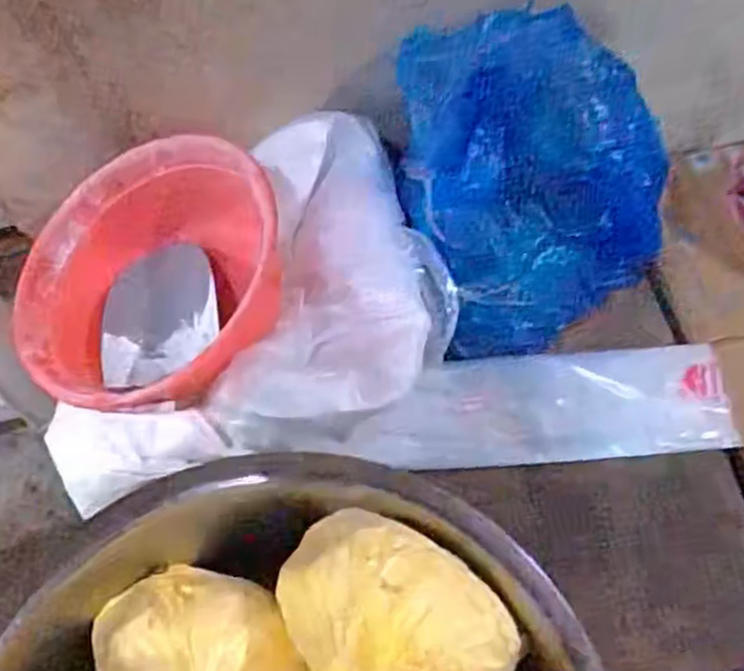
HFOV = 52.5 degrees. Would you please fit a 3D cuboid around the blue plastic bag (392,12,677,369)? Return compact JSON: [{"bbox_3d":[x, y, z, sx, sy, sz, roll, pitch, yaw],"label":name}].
[{"bbox_3d":[0.172,-0.182,0.917,0.258,0.308,0.297,-22,60,-9],"label":"blue plastic bag"}]

